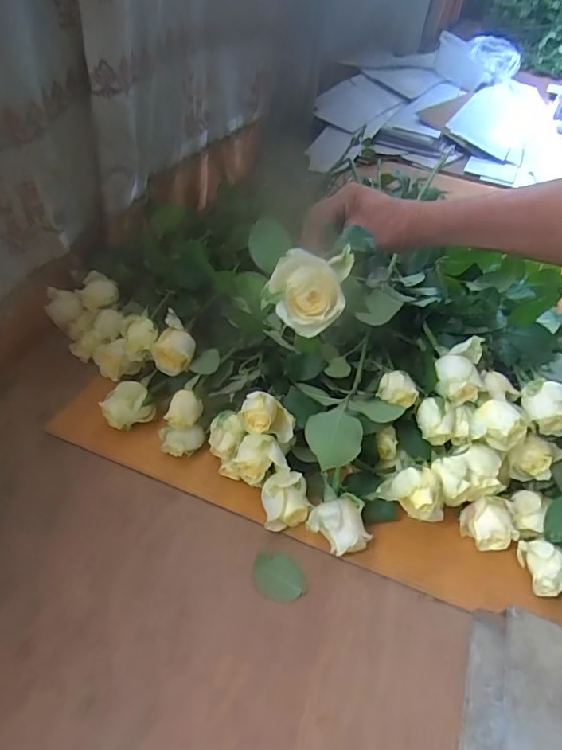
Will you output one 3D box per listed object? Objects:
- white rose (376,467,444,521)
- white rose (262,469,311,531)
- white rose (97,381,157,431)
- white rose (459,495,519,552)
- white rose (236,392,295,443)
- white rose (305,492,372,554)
[{"bbox_3d":[0.120,0.107,0.454,0.057,0.042,0.036,25,45,18],"label":"white rose"},{"bbox_3d":[0.004,0.119,0.473,0.043,0.047,0.037,-6,44,-15],"label":"white rose"},{"bbox_3d":[-0.159,0.036,0.529,0.043,0.041,0.052,36,49,27],"label":"white rose"},{"bbox_3d":[0.199,0.144,0.479,0.038,0.041,0.040,4,43,-4],"label":"white rose"},{"bbox_3d":[-0.012,0.039,0.475,0.052,0.039,0.037,10,43,2],"label":"white rose"},{"bbox_3d":[0.051,0.141,0.457,0.054,0.040,0.044,-20,49,-27],"label":"white rose"}]

